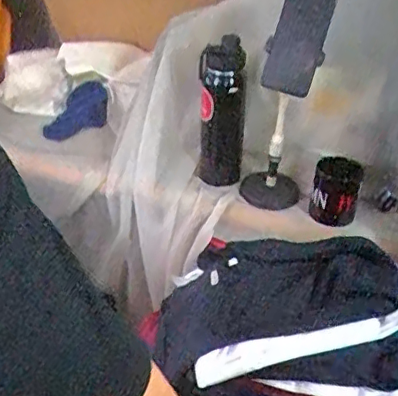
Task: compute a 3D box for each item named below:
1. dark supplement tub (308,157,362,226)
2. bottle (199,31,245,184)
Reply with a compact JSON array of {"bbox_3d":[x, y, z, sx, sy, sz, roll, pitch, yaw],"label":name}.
[{"bbox_3d":[0.241,-0.013,1.033,0.079,0.104,0.079,3,33,-2],"label":"dark supplement tub"},{"bbox_3d":[0.039,-0.151,1.053,0.087,0.262,0.079,5,33,2],"label":"bottle"}]

